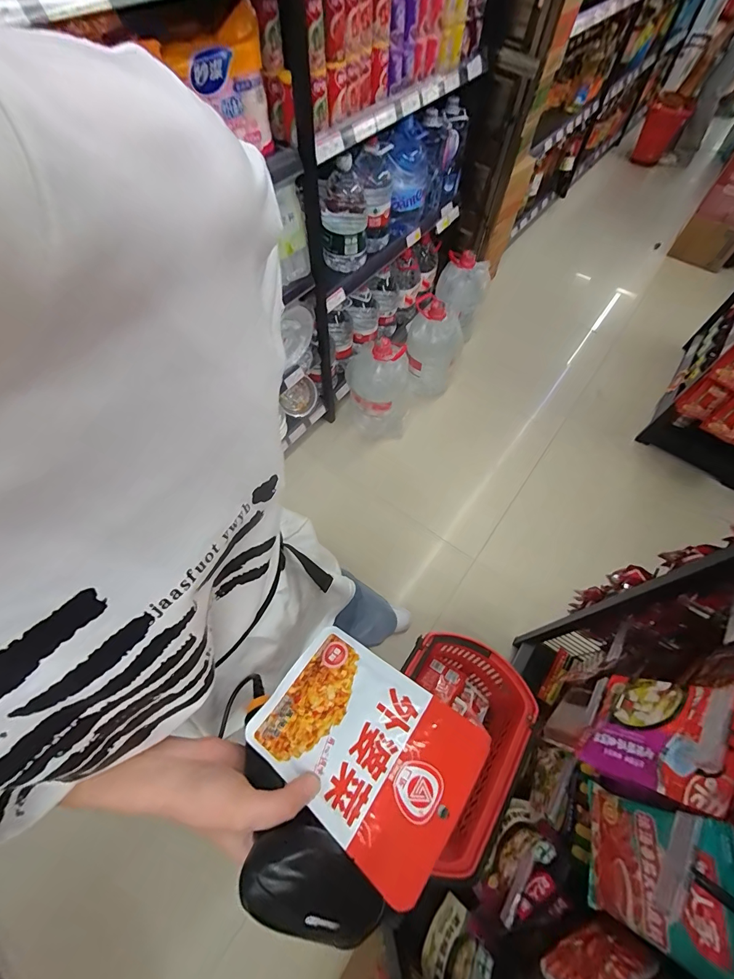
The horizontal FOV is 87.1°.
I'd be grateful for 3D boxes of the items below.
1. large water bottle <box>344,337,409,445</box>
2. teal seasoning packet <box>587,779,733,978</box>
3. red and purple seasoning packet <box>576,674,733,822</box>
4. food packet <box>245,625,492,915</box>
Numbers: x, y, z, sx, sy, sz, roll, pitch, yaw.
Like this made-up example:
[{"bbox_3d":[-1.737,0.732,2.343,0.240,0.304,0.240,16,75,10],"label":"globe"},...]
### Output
[{"bbox_3d":[0.048,-0.387,1.626,0.247,0.425,0.212,-6,61,-4],"label":"large water bottle"},{"bbox_3d":[0.381,0.520,0.530,0.024,0.266,0.153,18,62,-4],"label":"teal seasoning packet"},{"bbox_3d":[0.444,0.368,0.585,0.025,0.253,0.169,45,66,1],"label":"red and purple seasoning packet"},{"bbox_3d":[-0.007,0.194,0.303,0.167,0.009,0.114,23,58,31],"label":"food packet"}]

